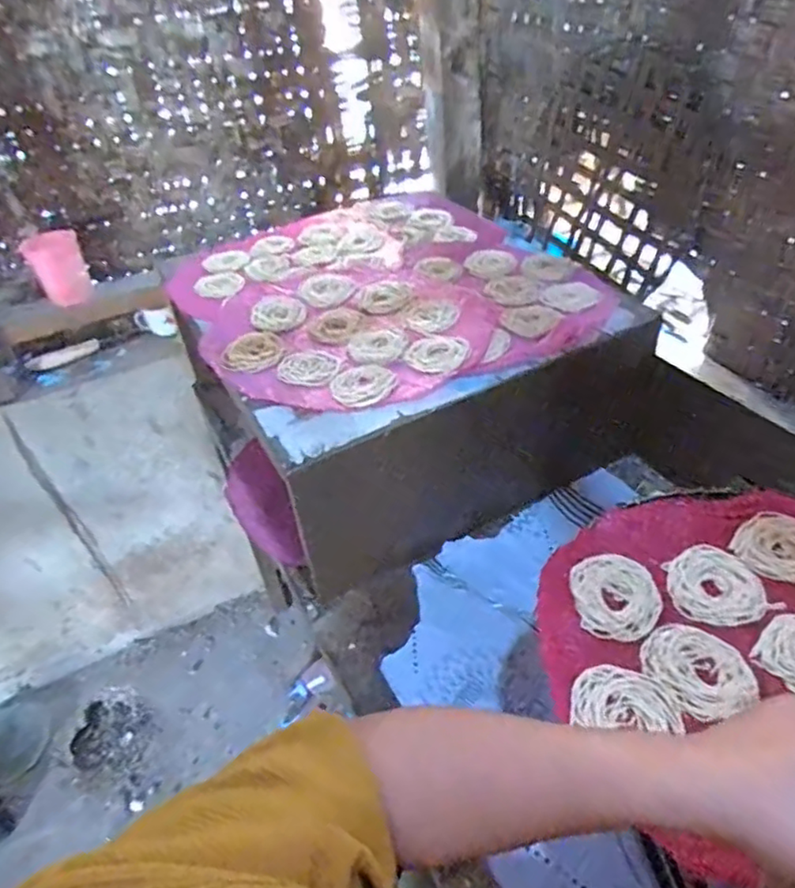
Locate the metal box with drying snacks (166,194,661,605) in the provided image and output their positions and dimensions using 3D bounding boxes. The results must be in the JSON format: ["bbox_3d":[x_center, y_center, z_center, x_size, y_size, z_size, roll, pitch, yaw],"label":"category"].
[{"bbox_3d":[-0.014,-0.136,0.987,0.539,0.245,0.616,-20,43,-16],"label":"metal box with drying snacks"}]

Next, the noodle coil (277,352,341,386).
[{"bbox_3d":[-0.109,-0.094,0.774,0.073,0.008,0.068,-3,41,3],"label":"noodle coil"}]

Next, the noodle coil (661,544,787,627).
[{"bbox_3d":[0.269,0.121,0.533,0.078,0.005,0.076,-3,41,3],"label":"noodle coil"}]

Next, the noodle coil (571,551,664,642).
[{"bbox_3d":[0.185,0.129,0.533,0.071,0.007,0.079,3,42,10],"label":"noodle coil"}]

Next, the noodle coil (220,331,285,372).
[{"bbox_3d":[-0.183,-0.120,0.809,0.080,0.006,0.085,-3,41,3],"label":"noodle coil"}]

